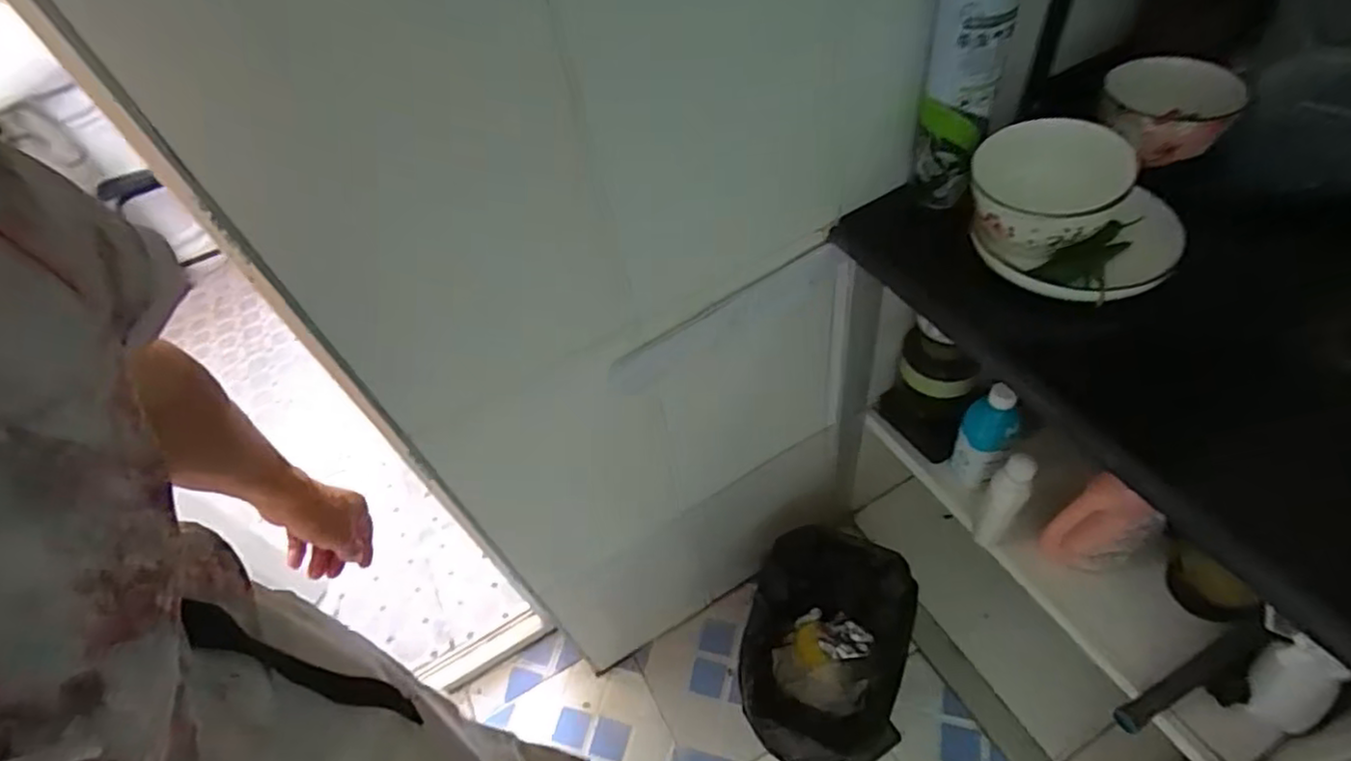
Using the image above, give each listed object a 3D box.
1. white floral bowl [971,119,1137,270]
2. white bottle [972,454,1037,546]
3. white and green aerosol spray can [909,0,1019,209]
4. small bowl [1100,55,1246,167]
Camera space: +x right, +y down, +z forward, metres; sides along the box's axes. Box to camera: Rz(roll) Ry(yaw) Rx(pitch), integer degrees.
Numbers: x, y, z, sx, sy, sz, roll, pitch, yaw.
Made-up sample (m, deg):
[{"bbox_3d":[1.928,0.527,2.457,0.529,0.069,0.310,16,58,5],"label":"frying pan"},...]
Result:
[{"bbox_3d":[0.340,-0.175,0.602,0.120,0.074,0.118,-5,51,6],"label":"white floral bowl"},{"bbox_3d":[0.410,0.152,0.816,0.041,0.142,0.041,26,37,23],"label":"white bottle"},{"bbox_3d":[0.261,-0.295,0.584,0.069,0.276,0.055,10,54,18],"label":"white and green aerosol spray can"},{"bbox_3d":[0.485,-0.266,0.646,0.113,0.063,0.094,24,60,26],"label":"small bowl"}]

